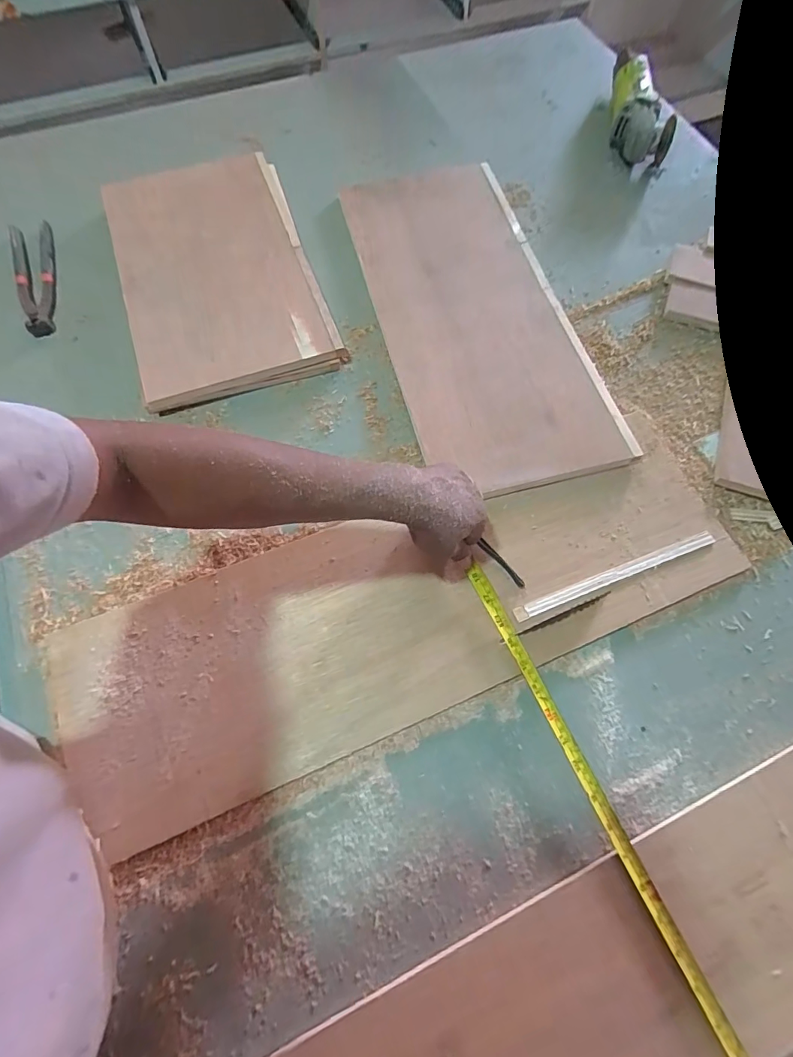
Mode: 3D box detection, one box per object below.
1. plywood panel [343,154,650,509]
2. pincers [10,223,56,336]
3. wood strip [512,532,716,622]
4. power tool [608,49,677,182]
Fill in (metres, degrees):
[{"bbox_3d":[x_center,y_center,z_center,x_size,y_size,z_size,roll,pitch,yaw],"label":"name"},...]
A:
[{"bbox_3d":[0.106,-0.311,0.653,0.259,0.023,0.561,-12,69,-8],"label":"plywood panel"},{"bbox_3d":[-0.517,-0.365,0.671,0.064,0.028,0.222,-21,70,-11],"label":"pincers"},{"bbox_3d":[0.246,0.052,0.520,0.252,0.004,0.016,-20,70,-11],"label":"wood strip"},{"bbox_3d":[0.450,-0.785,0.867,0.103,0.082,0.317,8,68,0],"label":"power tool"}]

